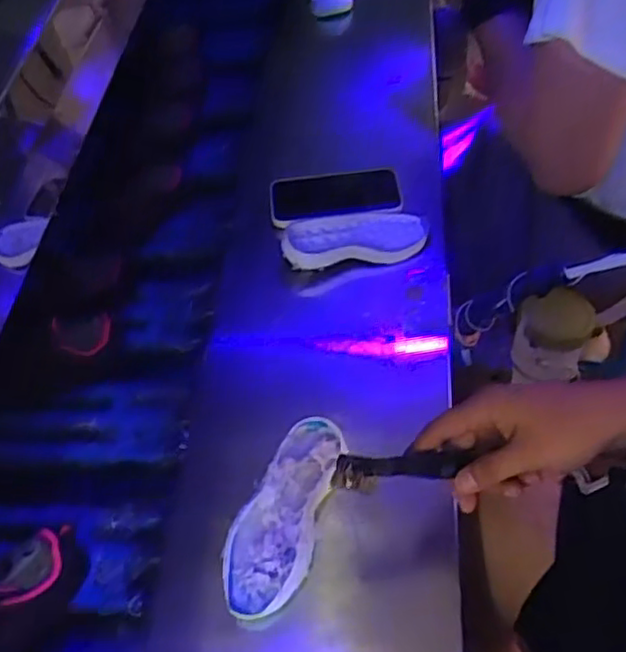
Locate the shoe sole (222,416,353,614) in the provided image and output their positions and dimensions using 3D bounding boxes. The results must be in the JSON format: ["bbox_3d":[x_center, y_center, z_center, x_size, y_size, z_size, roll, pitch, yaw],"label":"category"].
[{"bbox_3d":[-0.023,0.147,0.561,0.064,0.032,0.169,19,63,7],"label":"shoe sole"}]

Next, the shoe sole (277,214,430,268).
[{"bbox_3d":[0.044,-0.097,0.749,0.153,0.022,0.063,-6,63,-6],"label":"shoe sole"}]

